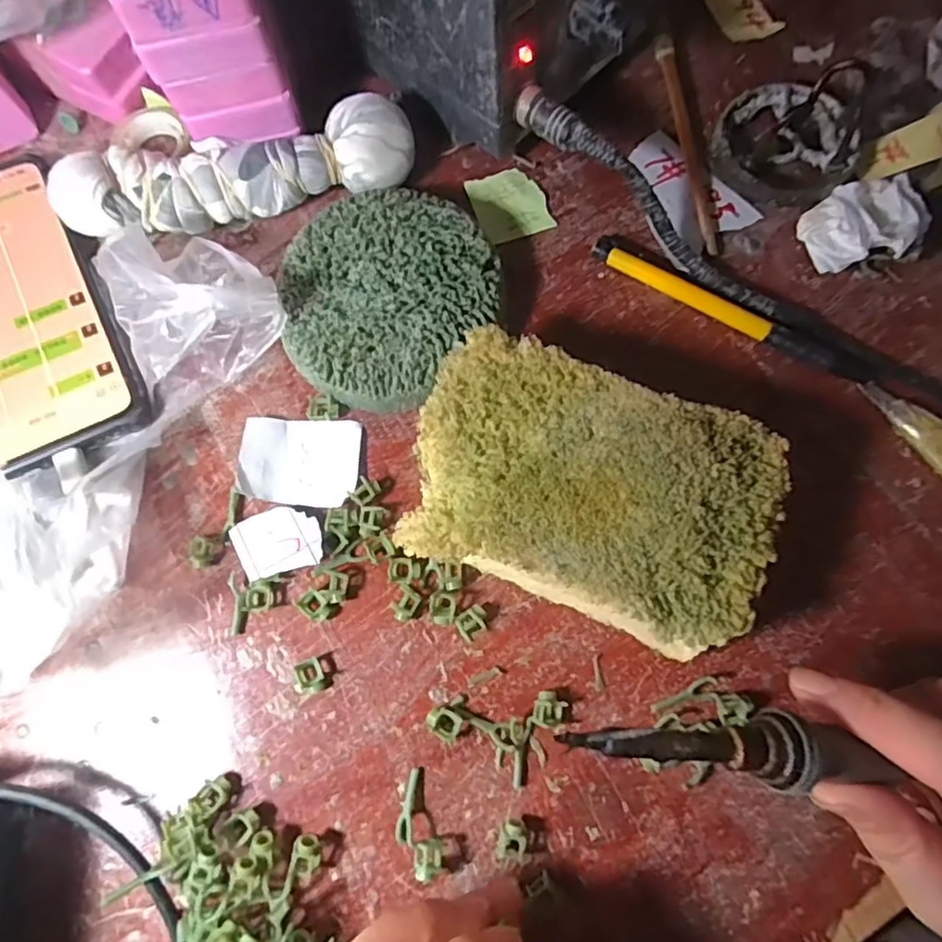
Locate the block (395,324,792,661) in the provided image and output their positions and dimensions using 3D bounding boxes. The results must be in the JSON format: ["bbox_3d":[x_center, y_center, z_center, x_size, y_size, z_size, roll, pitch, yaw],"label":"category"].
[{"bbox_3d":[0.044,0.009,0.241,0.136,0.043,0.091,21,78,6],"label":"block"}]

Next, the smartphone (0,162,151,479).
[{"bbox_3d":[-0.215,-0.079,0.284,0.077,0.011,0.163,-28,78,-5],"label":"smartphone"}]

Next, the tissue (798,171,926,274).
[{"bbox_3d":[0.183,-0.115,0.278,0.050,0.021,0.040,-7,77,-1],"label":"tissue"}]

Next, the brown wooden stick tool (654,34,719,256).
[{"bbox_3d":[0.110,-0.166,0.302,0.009,0.006,0.126,-8,77,-1],"label":"brown wooden stick tool"}]

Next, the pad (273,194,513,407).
[{"bbox_3d":[-0.040,-0.080,0.276,0.092,0.024,0.099,0,77,1],"label":"pad"}]

